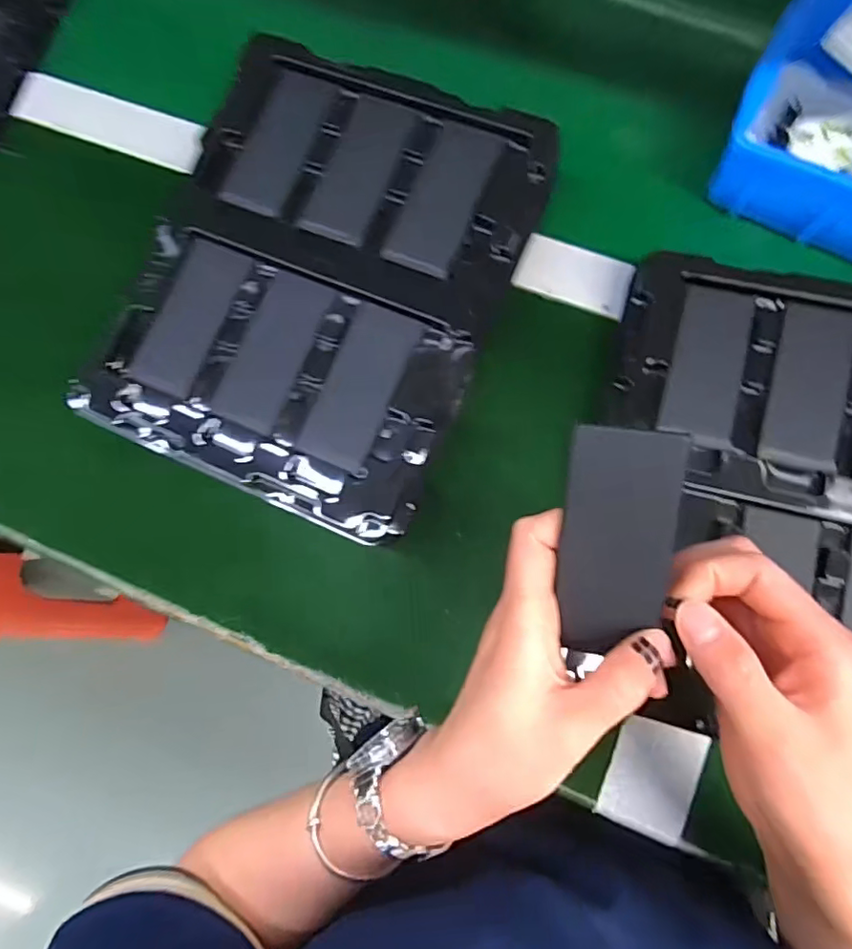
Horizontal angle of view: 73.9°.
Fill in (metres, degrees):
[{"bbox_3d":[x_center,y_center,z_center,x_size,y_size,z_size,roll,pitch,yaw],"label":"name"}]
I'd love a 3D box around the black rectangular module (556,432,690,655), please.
[{"bbox_3d":[0.078,0.028,0.229,0.043,0.004,0.093,6,104,17],"label":"black rectangular module"}]

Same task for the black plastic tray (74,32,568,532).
[{"bbox_3d":[-0.067,-0.121,0.349,0.220,0.014,0.271,23,85,8],"label":"black plastic tray"}]

